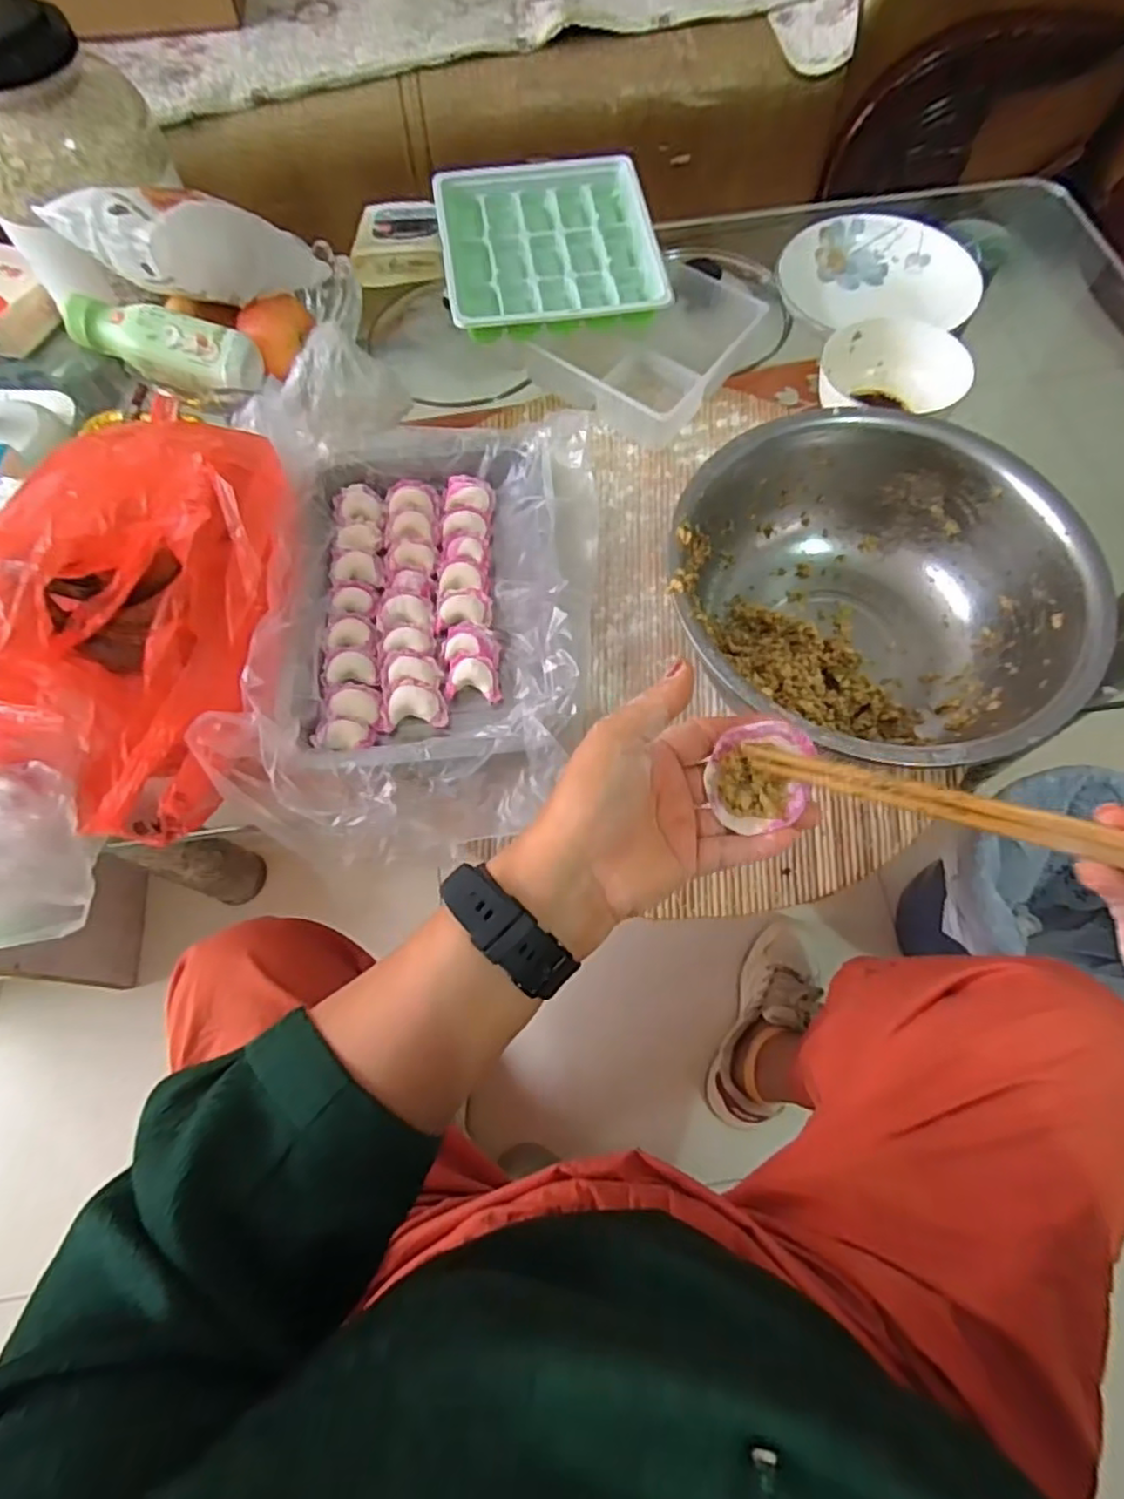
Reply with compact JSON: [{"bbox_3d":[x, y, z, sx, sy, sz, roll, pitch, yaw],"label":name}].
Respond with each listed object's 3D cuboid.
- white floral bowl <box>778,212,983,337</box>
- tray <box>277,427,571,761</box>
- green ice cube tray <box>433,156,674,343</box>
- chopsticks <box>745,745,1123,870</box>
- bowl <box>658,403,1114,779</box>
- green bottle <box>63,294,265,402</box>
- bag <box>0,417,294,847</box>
[{"bbox_3d":[0.326,-0.494,0.715,0.197,0.044,0.165,1,67,2],"label":"white floral bowl"},{"bbox_3d":[-0.107,-0.127,0.545,0.217,0.056,0.309,-5,67,-1],"label":"tray"},{"bbox_3d":[-0.014,-0.471,0.631,0.195,0.040,0.201,-10,67,-3],"label":"green ice cube tray"},{"bbox_3d":[0.198,0.032,0.283,0.237,0.012,0.013,15,68,23],"label":"chopsticks"},{"bbox_3d":[0.217,-0.098,0.498,0.269,0.118,0.266,-1,67,1],"label":"bowl"},{"bbox_3d":[-0.345,-0.348,0.590,0.157,0.050,0.050,13,68,-6],"label":"green bottle"},{"bbox_3d":[-0.323,-0.095,0.486,0.204,0.101,0.307,5,67,4],"label":"bag"}]

